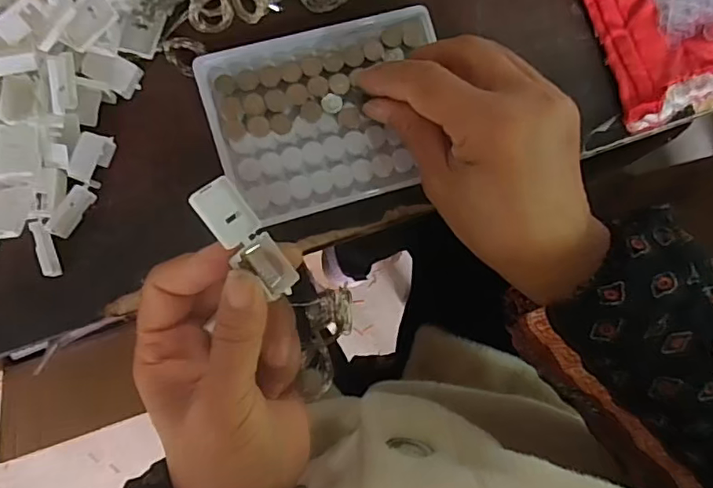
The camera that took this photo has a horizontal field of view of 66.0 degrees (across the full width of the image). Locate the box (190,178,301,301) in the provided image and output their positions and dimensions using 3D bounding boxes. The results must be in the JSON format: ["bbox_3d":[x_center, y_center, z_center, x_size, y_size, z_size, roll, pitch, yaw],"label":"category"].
[{"bbox_3d":[-0.048,-0.002,0.237,0.055,0.010,0.020,51,55,-9],"label":"box"}]

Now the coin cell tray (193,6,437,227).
[{"bbox_3d":[-0.013,-0.070,0.296,0.123,0.013,0.095,-16,89,-7],"label":"coin cell tray"}]

